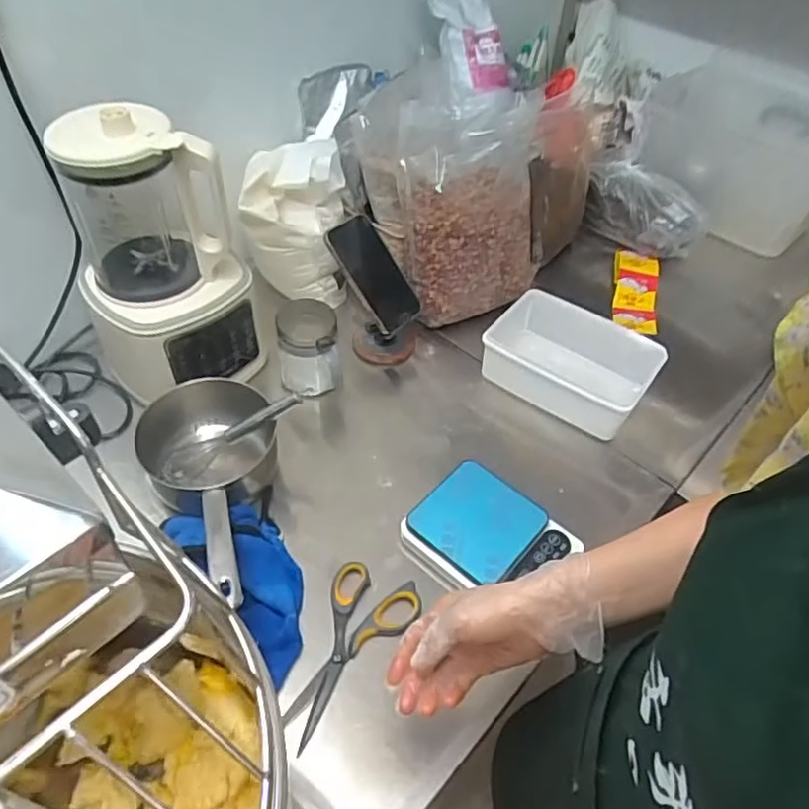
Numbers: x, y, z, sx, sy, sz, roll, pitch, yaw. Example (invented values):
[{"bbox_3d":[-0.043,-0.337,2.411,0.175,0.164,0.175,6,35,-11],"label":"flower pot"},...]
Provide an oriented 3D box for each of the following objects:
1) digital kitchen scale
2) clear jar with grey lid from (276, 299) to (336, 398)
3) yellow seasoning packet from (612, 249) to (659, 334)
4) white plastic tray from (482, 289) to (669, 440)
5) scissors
[{"bbox_3d":[0.095,0.152,0.729,0.163,0.042,0.135,35,56,24],"label":"digital kitchen scale"},{"bbox_3d":[-0.128,-0.071,0.860,0.086,0.108,0.088,2,49,-2],"label":"clear jar with grey lid"},{"bbox_3d":[0.381,-0.184,1.048,0.071,0.035,0.197,11,49,6],"label":"yellow seasoning packet"},{"bbox_3d":[0.237,-0.057,0.899,0.227,0.078,0.159,27,53,19],"label":"white plastic tray"},{"bbox_3d":[-0.056,0.252,0.648,0.095,0.010,0.184,19,51,13],"label":"scissors"}]

